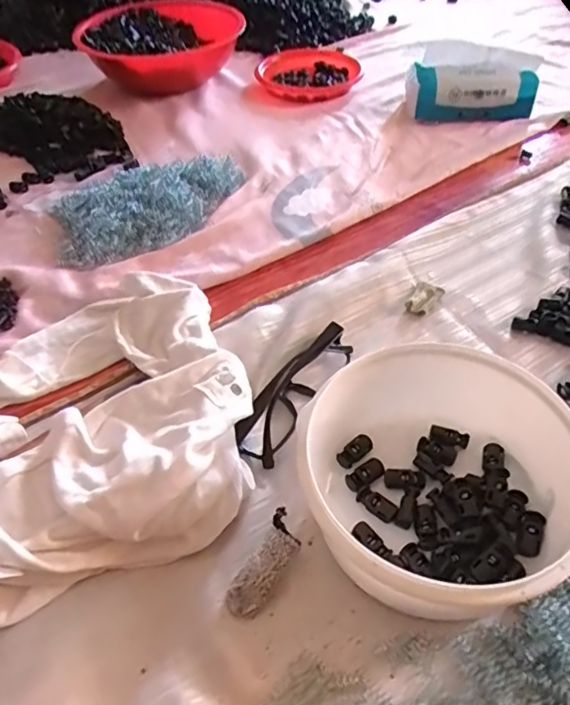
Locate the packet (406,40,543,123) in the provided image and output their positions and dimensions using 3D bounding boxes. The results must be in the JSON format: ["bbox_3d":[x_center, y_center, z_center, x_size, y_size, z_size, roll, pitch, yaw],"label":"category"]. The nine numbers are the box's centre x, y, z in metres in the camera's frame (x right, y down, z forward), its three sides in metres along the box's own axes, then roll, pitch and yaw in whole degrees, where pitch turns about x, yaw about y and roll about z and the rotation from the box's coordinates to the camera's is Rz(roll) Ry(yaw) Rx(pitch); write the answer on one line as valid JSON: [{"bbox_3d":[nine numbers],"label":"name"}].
[{"bbox_3d":[0.248,-0.355,0.721,0.159,0.081,0.061,-2,47,3],"label":"packet"}]

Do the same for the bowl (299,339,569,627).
[{"bbox_3d":[0.089,0.081,0.327,0.145,0.076,0.156,-2,47,3],"label":"bowl"}]

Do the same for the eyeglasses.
[{"bbox_3d":[0.011,0.025,0.413,0.027,0.031,0.129,23,52,24],"label":"eyeglasses"}]

